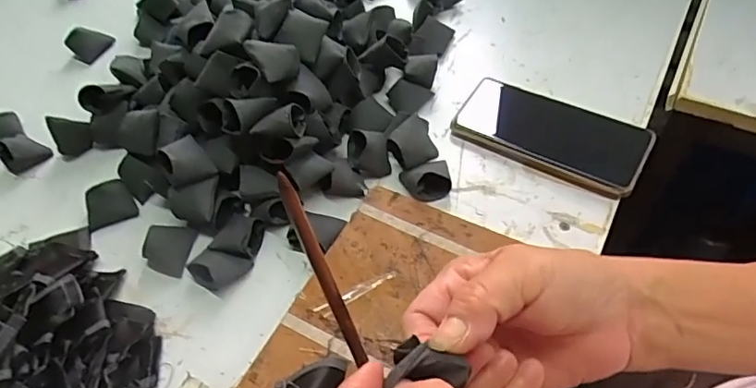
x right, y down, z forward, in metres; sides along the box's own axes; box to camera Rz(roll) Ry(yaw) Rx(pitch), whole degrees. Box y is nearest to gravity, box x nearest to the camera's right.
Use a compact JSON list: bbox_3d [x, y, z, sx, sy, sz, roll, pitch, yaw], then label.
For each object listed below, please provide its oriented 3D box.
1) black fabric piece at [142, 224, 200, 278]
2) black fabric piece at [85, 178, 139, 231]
[{"bbox_3d":[-0.169,0.043,0.426,0.032,0.020,0.039,7,54,11],"label":"black fabric piece"},{"bbox_3d":[-0.233,0.007,0.454,0.039,0.020,0.031,-25,55,-13],"label":"black fabric piece"}]

